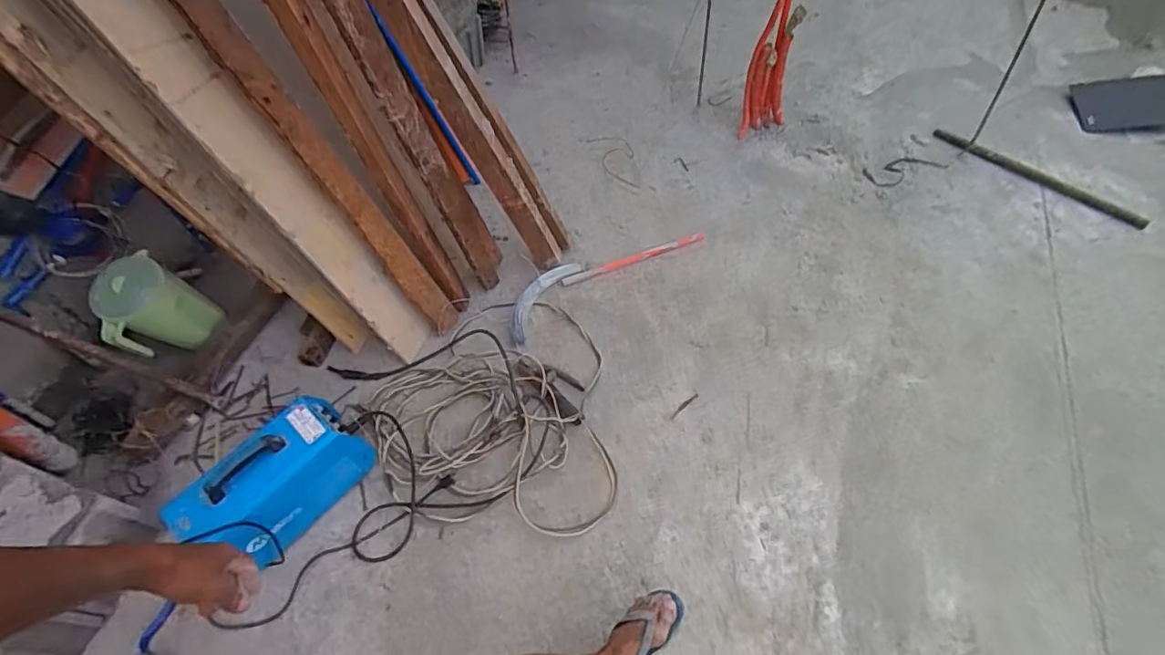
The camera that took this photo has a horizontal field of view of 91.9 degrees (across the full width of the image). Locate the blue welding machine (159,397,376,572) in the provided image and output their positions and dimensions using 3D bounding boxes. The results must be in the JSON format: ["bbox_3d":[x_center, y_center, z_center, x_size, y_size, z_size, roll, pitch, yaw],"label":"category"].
[{"bbox_3d":[-0.628,0.325,1.177,0.157,0.247,0.339,31,63,20],"label":"blue welding machine"}]

